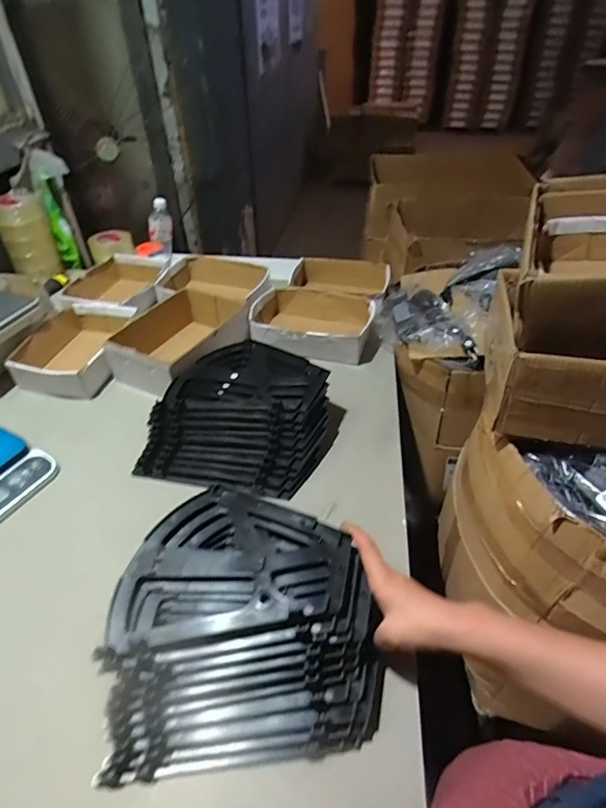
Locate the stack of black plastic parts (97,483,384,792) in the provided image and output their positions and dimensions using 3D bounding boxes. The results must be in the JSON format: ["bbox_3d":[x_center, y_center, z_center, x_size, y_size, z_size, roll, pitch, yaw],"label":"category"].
[{"bbox_3d":[-0.064,0.233,0.512,0.272,0.086,0.265,-4,42,-4],"label":"stack of black plastic parts"}]

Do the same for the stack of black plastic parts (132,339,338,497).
[{"bbox_3d":[-0.091,0.007,0.758,0.273,0.083,0.269,9,43,10],"label":"stack of black plastic parts"}]

